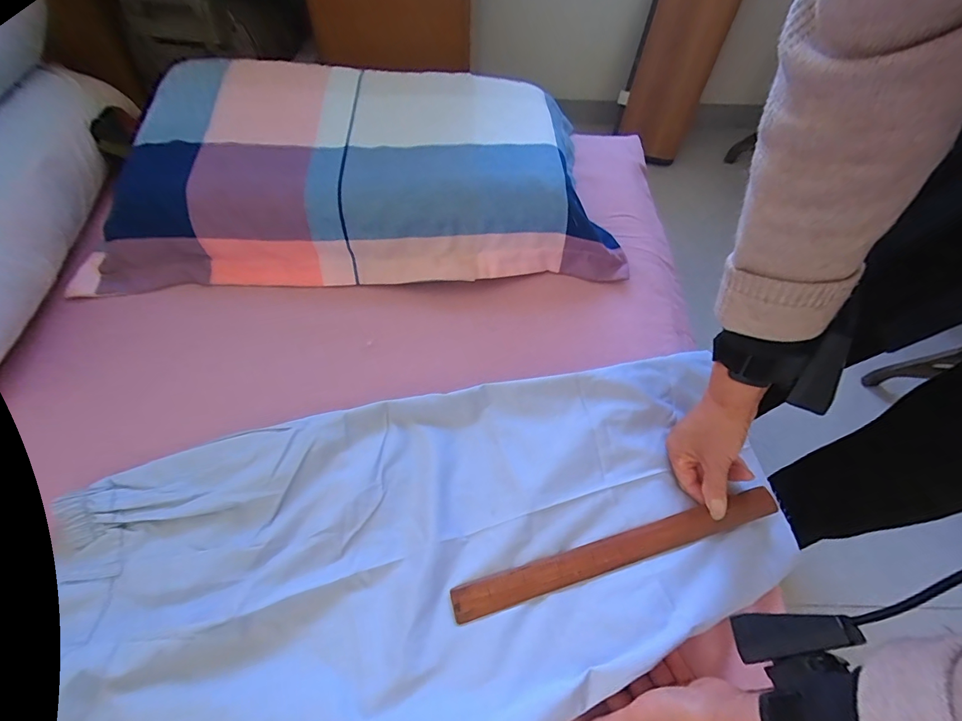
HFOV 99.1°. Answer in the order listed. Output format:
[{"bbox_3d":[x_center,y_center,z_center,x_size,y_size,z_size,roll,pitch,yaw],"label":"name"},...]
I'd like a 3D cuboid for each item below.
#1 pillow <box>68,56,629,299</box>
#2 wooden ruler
[{"bbox_3d":[-0.163,-0.253,0.559,0.681,0.141,0.333,-1,57,-2],"label":"pillow"},{"bbox_3d":[0.134,0.177,0.386,0.326,0.006,0.028,-13,57,-10],"label":"wooden ruler"}]

